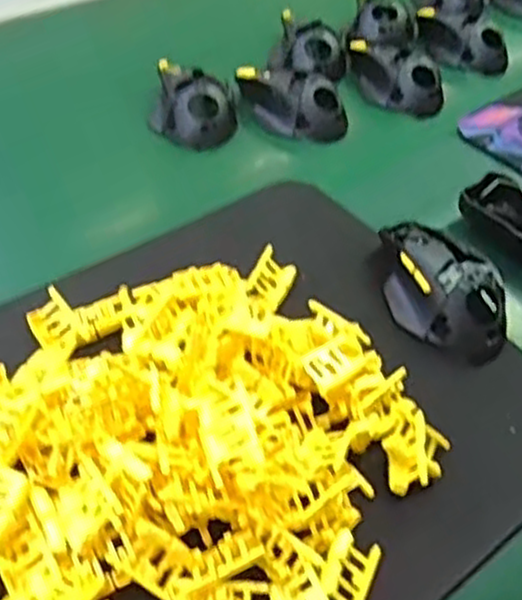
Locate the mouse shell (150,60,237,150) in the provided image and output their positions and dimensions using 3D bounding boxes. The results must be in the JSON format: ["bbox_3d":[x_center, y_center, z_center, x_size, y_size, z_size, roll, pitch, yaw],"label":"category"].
[{"bbox_3d":[-0.058,-0.172,0.666,0.069,0.040,0.085,1,43,-6],"label":"mouse shell"}]

